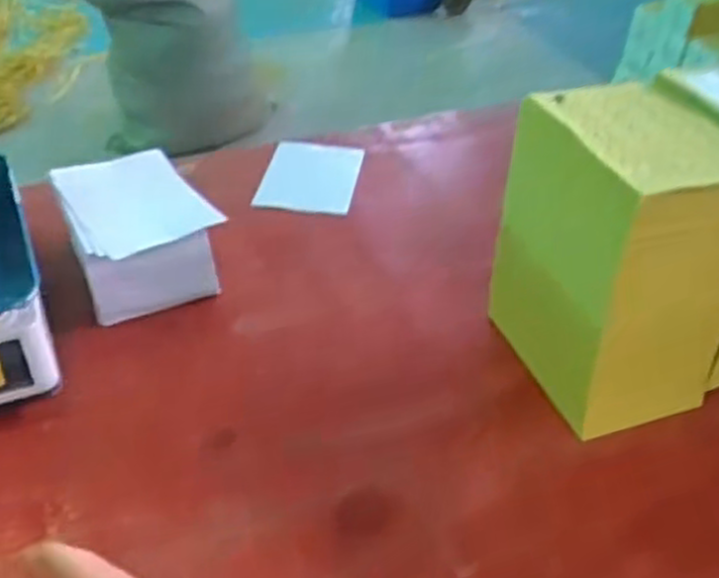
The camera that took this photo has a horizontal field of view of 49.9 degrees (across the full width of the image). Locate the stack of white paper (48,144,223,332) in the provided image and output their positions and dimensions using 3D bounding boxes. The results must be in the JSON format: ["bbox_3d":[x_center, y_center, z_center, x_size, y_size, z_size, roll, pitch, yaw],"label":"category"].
[{"bbox_3d":[-0.216,-0.056,0.751,0.130,0.077,0.163,-19,45,-25],"label":"stack of white paper"}]

